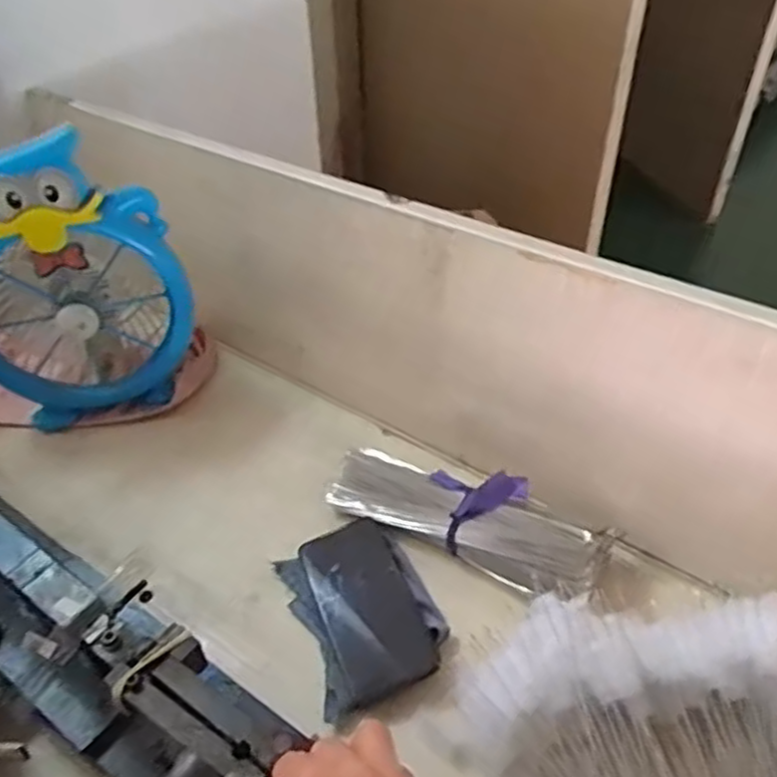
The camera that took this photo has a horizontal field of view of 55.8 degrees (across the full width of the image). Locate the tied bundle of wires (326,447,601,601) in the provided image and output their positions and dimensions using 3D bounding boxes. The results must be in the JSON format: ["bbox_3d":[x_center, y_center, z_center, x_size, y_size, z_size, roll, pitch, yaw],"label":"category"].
[{"bbox_3d":[0.065,0.115,0.664,0.257,0.055,0.081,23,49,25],"label":"tied bundle of wires"}]

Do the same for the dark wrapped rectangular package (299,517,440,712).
[{"bbox_3d":[-0.020,0.187,0.635,0.083,0.020,0.166,-17,44,-9],"label":"dark wrapped rectangular package"}]

